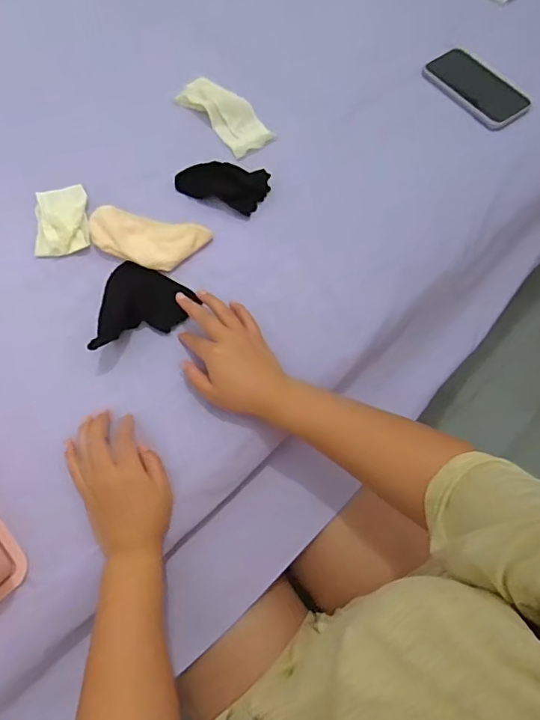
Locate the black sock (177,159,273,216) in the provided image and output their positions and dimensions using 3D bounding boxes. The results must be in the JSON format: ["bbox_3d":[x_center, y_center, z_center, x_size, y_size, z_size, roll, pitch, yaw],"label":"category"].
[{"bbox_3d":[-0.064,-0.234,0.639,0.116,0.024,0.056,21,67,7],"label":"black sock"}]

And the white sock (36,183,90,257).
[{"bbox_3d":[-0.267,-0.180,0.618,0.065,0.015,0.093,-9,67,-6],"label":"white sock"}]

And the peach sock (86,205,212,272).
[{"bbox_3d":[-0.153,-0.149,0.601,0.145,0.023,0.065,12,67,3],"label":"peach sock"}]

